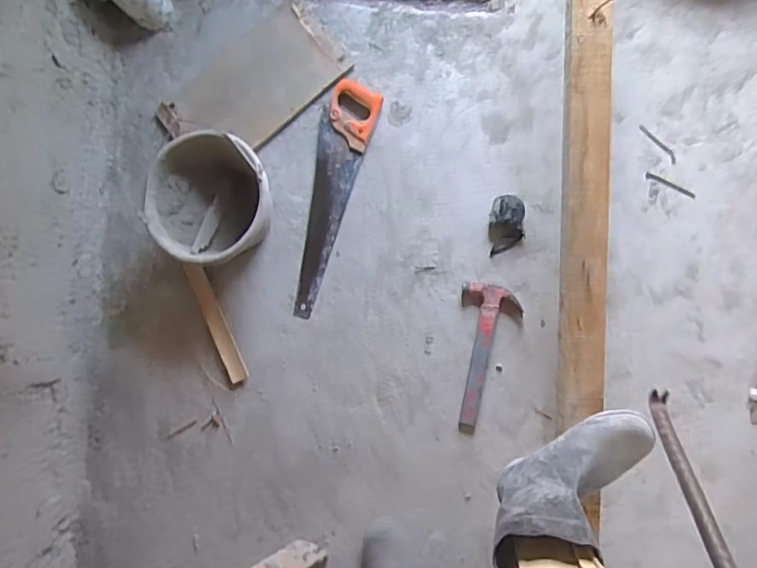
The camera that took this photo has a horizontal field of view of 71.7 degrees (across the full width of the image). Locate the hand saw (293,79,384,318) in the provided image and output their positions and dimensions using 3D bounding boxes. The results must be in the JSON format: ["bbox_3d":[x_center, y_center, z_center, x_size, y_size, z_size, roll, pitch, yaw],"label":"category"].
[{"bbox_3d":[-0.110,-0.178,1.094,0.110,0.026,0.489,16,88,6],"label":"hand saw"}]

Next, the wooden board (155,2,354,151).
[{"bbox_3d":[-0.270,-0.420,1.125,0.379,0.023,0.218,-40,84,2],"label":"wooden board"}]

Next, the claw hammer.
[{"bbox_3d":[0.212,0.149,1.036,0.114,0.029,0.293,6,87,6],"label":"claw hammer"}]

